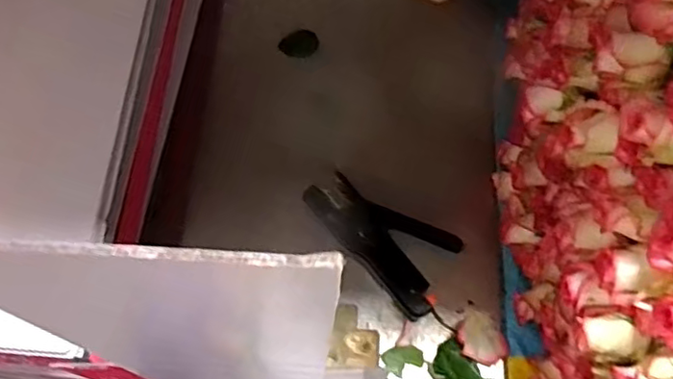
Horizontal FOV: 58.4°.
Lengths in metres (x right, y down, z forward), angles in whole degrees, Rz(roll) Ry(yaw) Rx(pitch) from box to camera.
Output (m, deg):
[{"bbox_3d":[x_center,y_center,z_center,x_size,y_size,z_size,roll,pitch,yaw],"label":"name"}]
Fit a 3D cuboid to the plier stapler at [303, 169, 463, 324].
[{"bbox_3d":[0.050,0.046,0.642,0.171,0.019,0.092,42,73,13],"label":"plier stapler"}]

